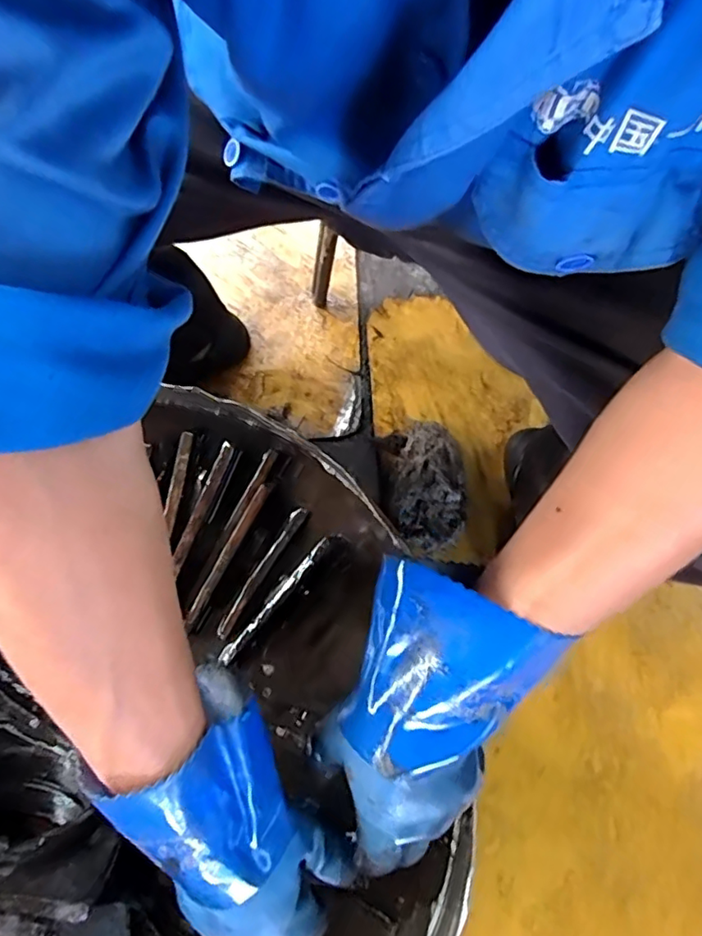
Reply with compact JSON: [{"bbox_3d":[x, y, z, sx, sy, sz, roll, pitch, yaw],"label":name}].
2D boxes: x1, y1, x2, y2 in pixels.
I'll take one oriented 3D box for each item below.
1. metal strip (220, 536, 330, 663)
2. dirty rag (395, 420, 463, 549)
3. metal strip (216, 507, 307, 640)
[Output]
[{"bbox_3d":[-0.061,0.105,0.454,0.010,0.013,0.128,41,94,8],"label":"metal strip"},{"bbox_3d":[0.109,0.023,0.827,0.105,0.061,0.189,0,78,-1],"label":"dirty rag"},{"bbox_3d":[-0.074,0.085,0.467,0.012,0.004,0.120,31,82,6],"label":"metal strip"}]

